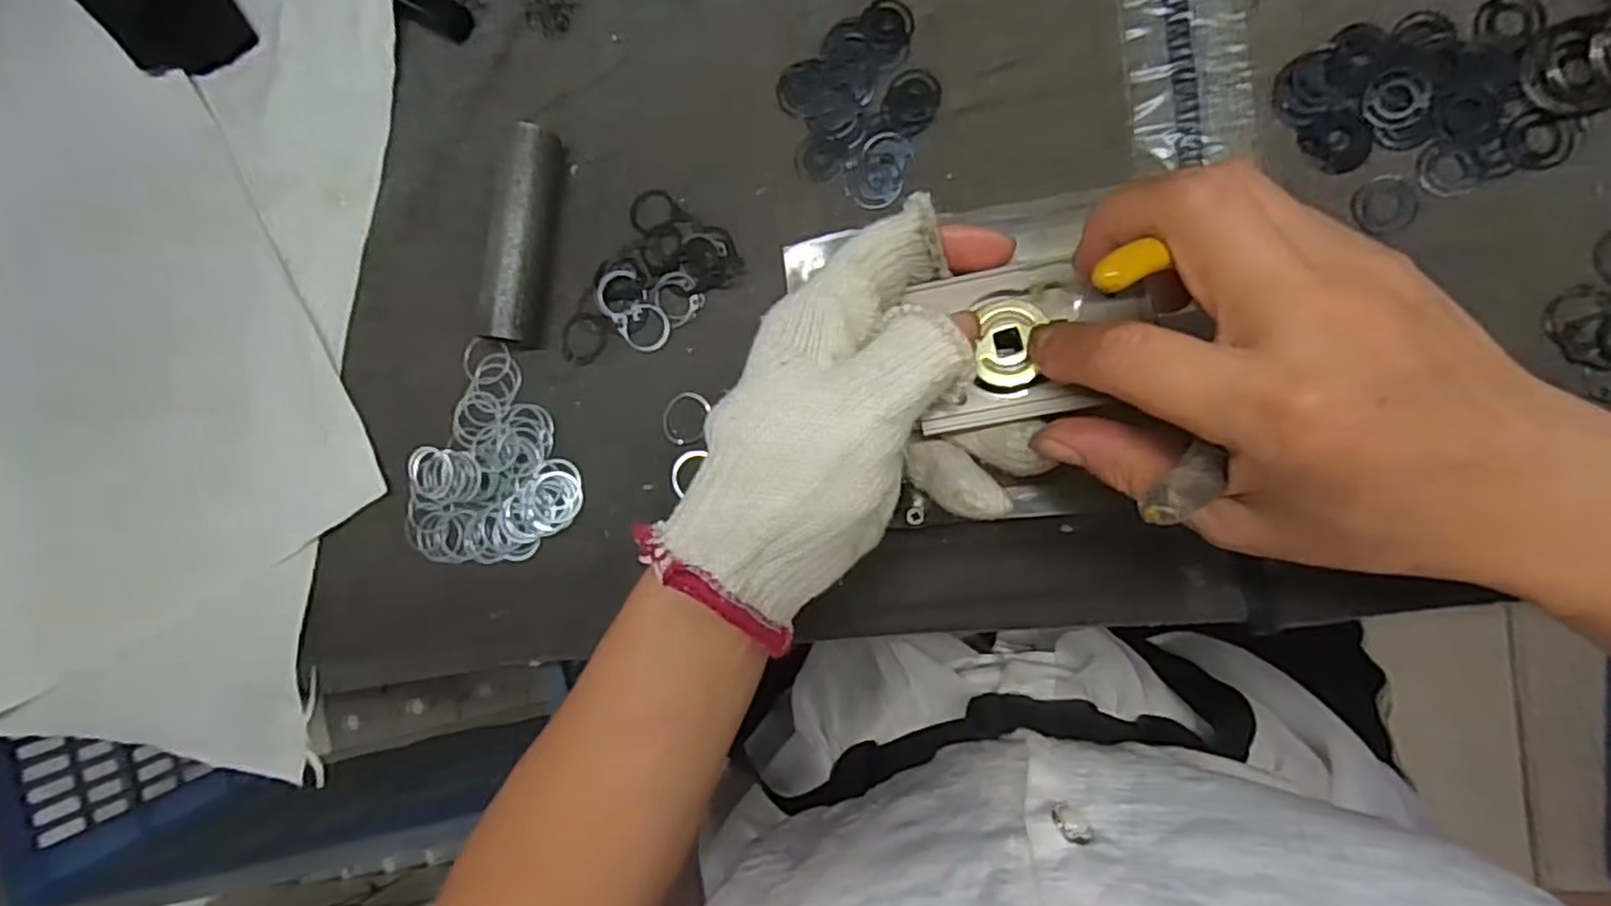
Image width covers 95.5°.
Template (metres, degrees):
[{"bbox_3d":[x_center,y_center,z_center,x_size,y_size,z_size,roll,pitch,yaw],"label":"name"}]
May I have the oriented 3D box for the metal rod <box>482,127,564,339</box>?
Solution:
[{"bbox_3d":[-0.125,-0.096,0.322,0.018,0.022,0.092,9,91,9],"label":"metal rod"}]

